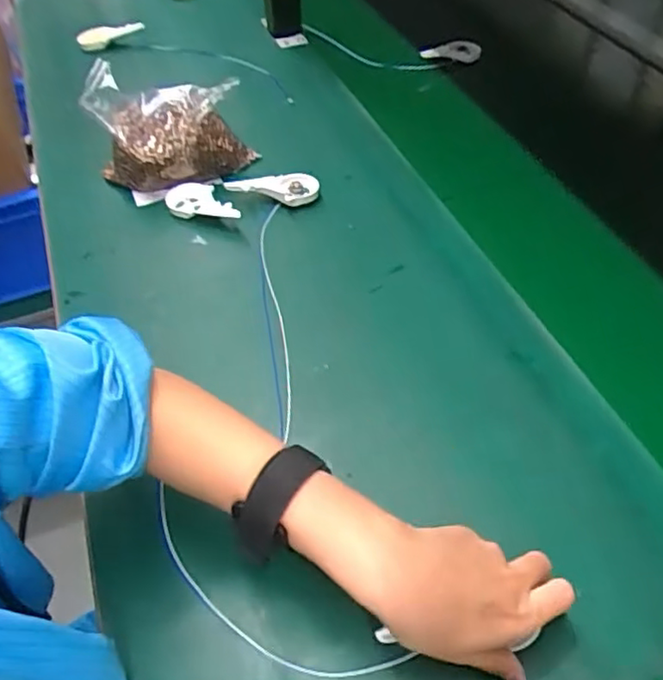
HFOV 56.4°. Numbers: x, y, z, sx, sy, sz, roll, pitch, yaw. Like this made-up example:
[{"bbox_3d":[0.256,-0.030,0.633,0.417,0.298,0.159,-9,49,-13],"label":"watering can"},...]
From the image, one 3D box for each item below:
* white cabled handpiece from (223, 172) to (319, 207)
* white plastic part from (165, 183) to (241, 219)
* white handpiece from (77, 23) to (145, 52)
[{"bbox_3d":[-0.062,-0.164,0.666,0.095,0.023,0.038,9,51,10],"label":"white cabled handpiece"},{"bbox_3d":[-0.132,-0.146,0.653,0.093,0.021,0.041,17,52,16],"label":"white plastic part"},{"bbox_3d":[-0.337,-0.470,0.952,0.107,0.028,0.032,-8,51,16],"label":"white handpiece"}]

